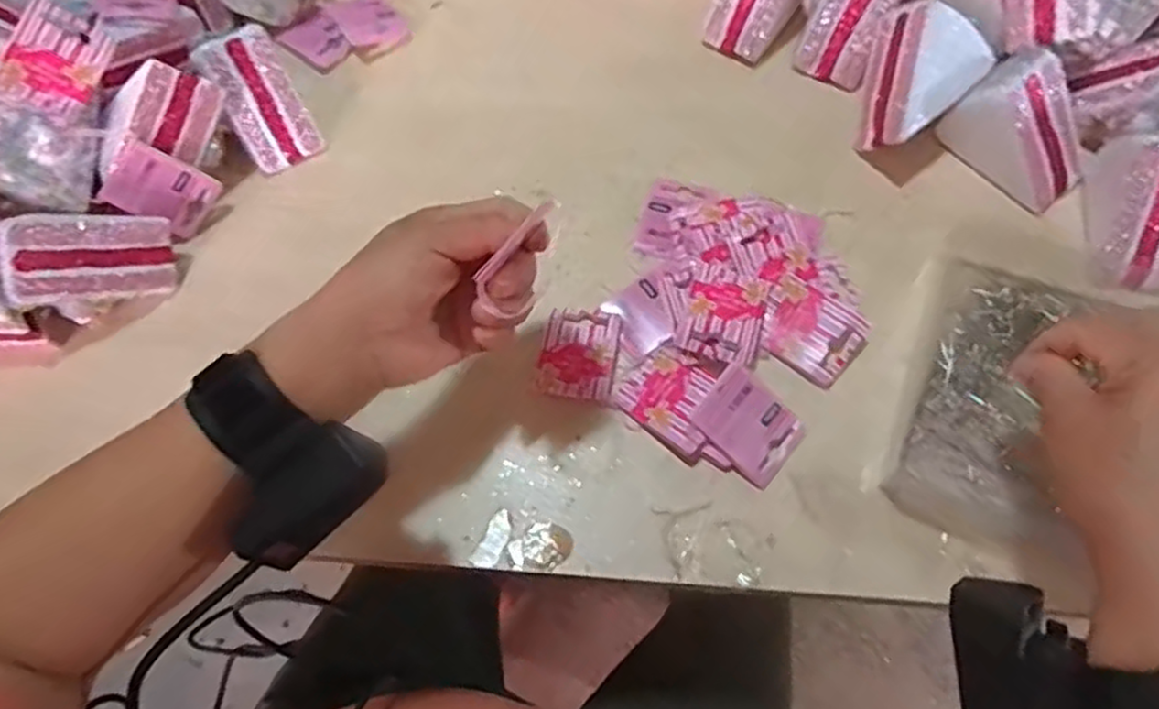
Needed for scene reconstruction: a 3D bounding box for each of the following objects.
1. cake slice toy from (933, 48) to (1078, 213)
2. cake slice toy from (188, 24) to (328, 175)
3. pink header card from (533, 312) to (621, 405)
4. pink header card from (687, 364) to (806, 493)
[{"bbox_3d":[0.292,-0.147,0.477,0.056,0.059,0.088,-40,70,-14],"label":"cake slice toy"},{"bbox_3d":[-0.221,-0.175,0.506,0.051,0.065,0.066,-30,68,-10],"label":"cake slice toy"},{"bbox_3d":[0.000,-0.001,0.451,0.046,0.004,0.057,10,65,3],"label":"pink header card"},{"bbox_3d":[0.099,0.042,0.425,0.062,0.006,0.047,44,77,-6],"label":"pink header card"}]

